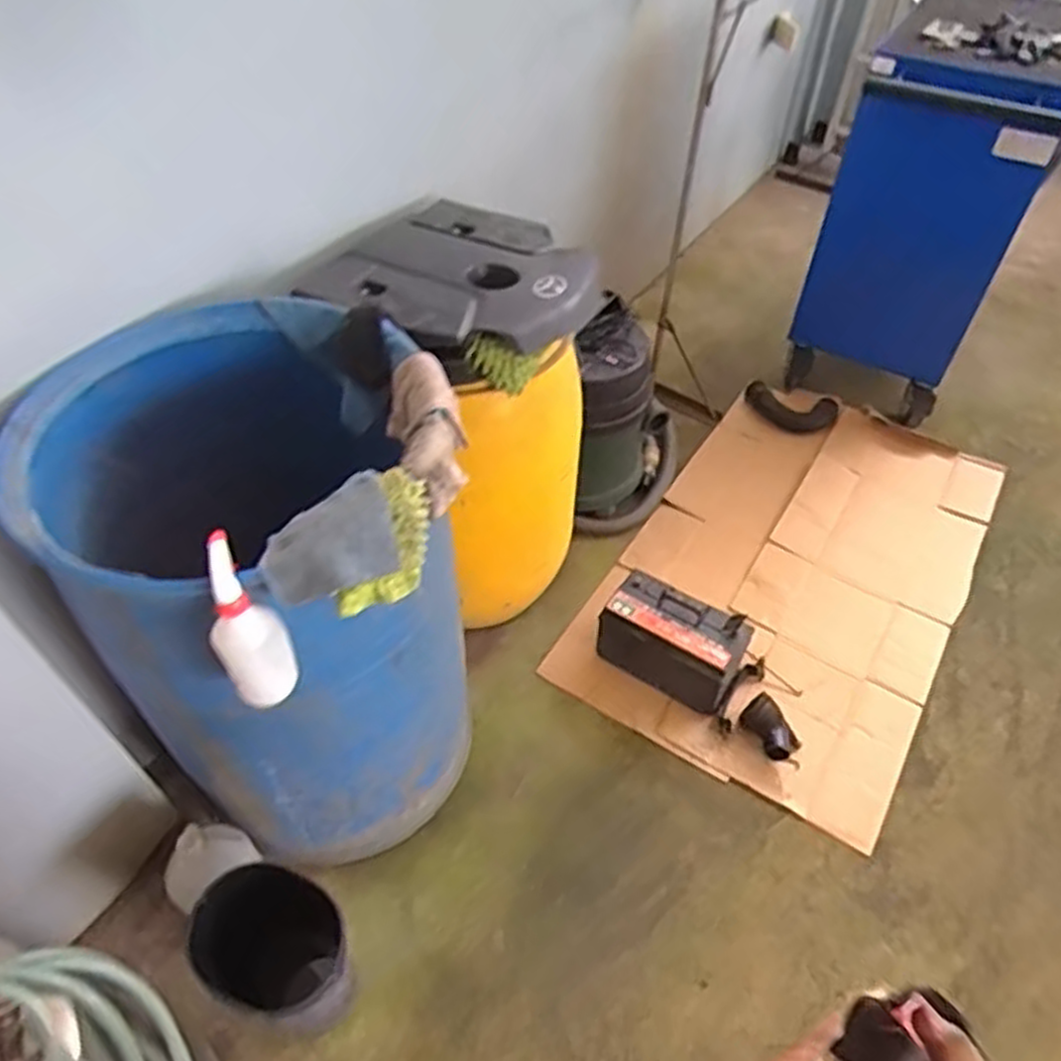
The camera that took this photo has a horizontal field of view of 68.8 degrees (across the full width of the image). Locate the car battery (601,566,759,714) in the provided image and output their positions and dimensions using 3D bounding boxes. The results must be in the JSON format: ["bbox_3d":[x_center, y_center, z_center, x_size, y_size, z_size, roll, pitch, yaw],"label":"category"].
[{"bbox_3d":[0.326,0.259,1.769,0.311,0.187,0.200,26,55,23],"label":"car battery"}]

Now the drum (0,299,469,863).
[{"bbox_3d":[-0.405,0.145,1.351,0.550,0.873,0.592,-16,51,-14],"label":"drum"}]

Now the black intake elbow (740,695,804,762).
[{"bbox_3d":[0.519,0.423,1.676,0.083,0.082,0.132,-29,55,-23],"label":"black intake elbow"}]

